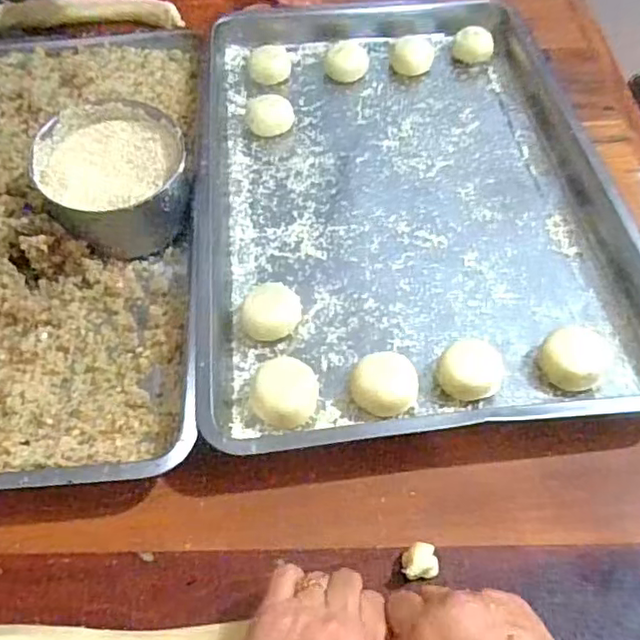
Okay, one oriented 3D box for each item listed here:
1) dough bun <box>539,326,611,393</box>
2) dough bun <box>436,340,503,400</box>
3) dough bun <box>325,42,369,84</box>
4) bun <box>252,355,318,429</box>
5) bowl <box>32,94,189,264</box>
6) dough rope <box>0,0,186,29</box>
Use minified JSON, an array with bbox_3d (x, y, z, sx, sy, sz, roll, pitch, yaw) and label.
[{"bbox_3d":[0.206,0.032,0.505,0.049,0.035,0.049,-1,54,2],"label":"dough bun"},{"bbox_3d":[0.122,0.042,0.505,0.050,0.031,0.045,13,56,11],"label":"dough bun"},{"bbox_3d":[0.033,-0.318,0.768,0.052,0.026,0.052,5,55,6],"label":"dough bun"},{"bbox_3d":[-0.027,0.057,0.495,0.048,0.029,0.052,-1,54,2],"label":"bun"},{"bbox_3d":[-0.196,-0.131,0.608,0.129,0.094,0.132,-1,54,2],"label":"bowl"},{"bbox_3d":[-0.329,-0.426,0.860,0.273,0.034,0.043,0,54,3],"label":"dough rope"}]

